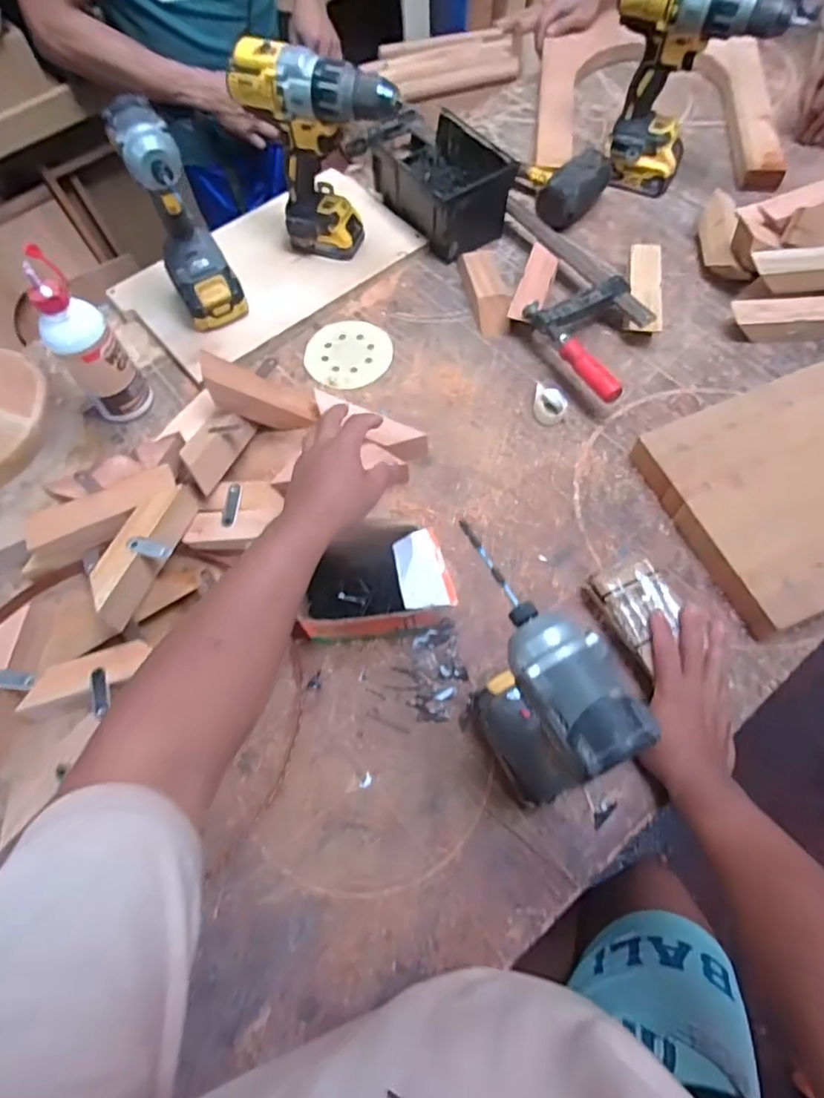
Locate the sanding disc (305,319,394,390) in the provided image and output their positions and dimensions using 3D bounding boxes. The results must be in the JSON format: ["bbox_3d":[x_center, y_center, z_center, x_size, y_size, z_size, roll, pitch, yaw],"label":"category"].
[{"bbox_3d":[-0.088,-0.272,0.795,0.116,0.004,0.119,-1,66,1],"label":"sanding disc"}]

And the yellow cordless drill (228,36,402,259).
[{"bbox_3d":[-0.105,-0.512,0.756,0.197,0.238,0.084,19,68,12],"label":"yellow cordless drill"}]

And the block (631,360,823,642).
[{"bbox_3d":[0.466,-0.079,0.649,0.340,0.053,0.260,-22,65,-9],"label":"block"}]

